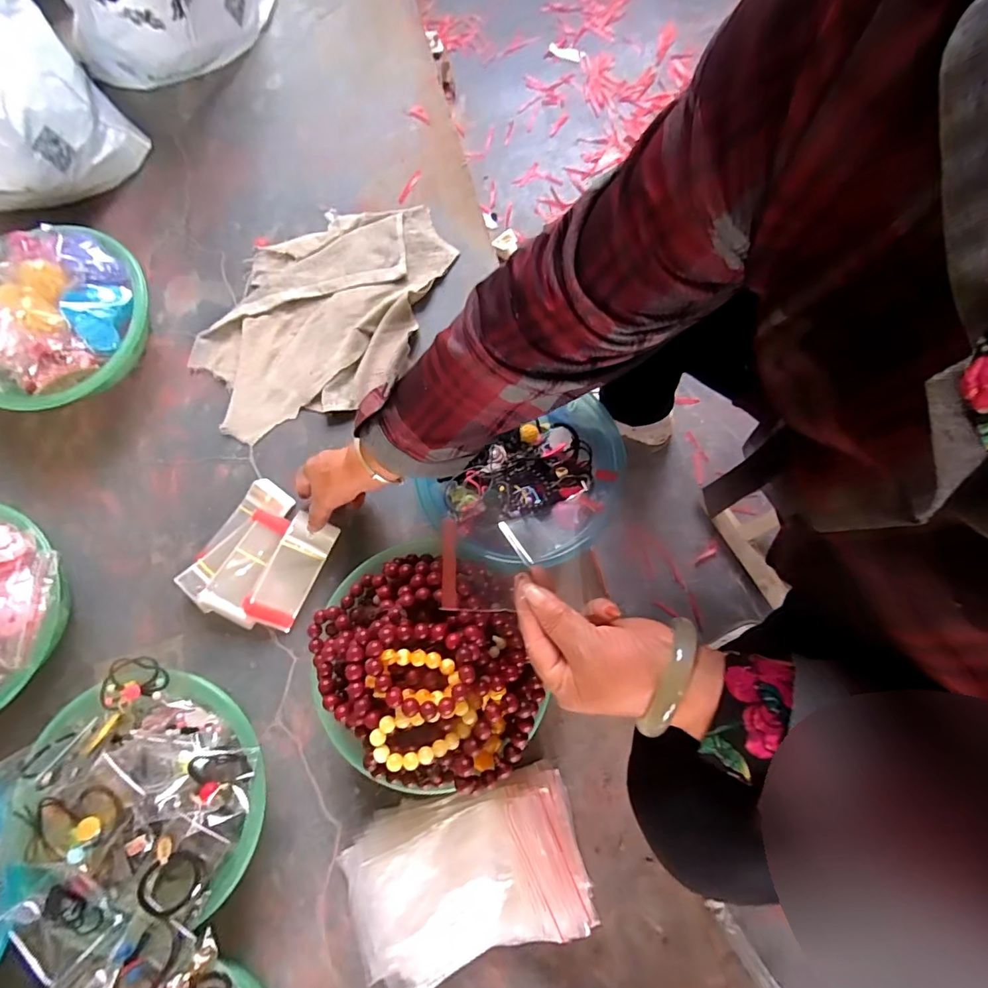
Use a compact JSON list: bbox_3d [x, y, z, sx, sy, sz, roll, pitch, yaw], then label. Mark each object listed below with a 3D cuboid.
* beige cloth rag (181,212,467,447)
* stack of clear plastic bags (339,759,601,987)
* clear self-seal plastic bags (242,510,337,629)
[{"bbox_3d":[-0.228,-0.239,0.647,0.248,0.016,0.366,22,79,6],"label":"beige cloth rag"},{"bbox_3d":[-0.029,0.371,0.483,0.240,0.068,0.146,-24,78,-4],"label":"stack of clear plastic bags"},{"bbox_3d":[-0.233,0.089,0.564,0.055,0.009,0.131,28,82,-17],"label":"clear self-seal plastic bags"}]

